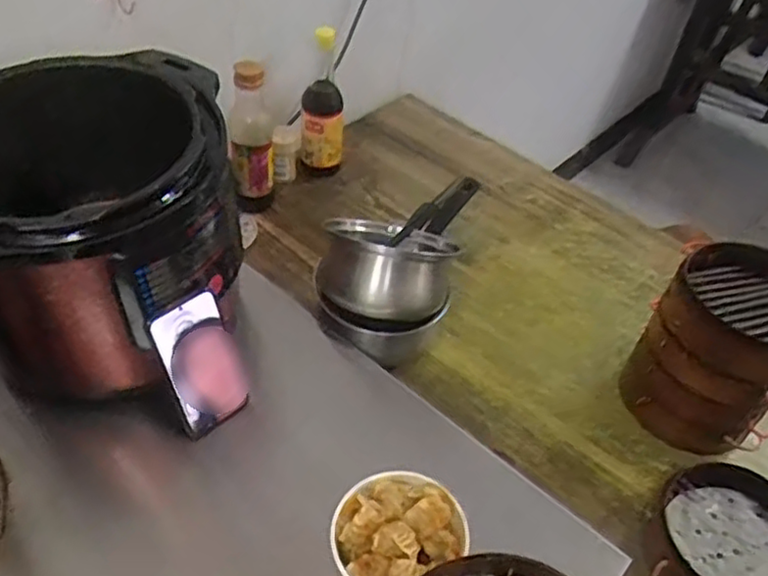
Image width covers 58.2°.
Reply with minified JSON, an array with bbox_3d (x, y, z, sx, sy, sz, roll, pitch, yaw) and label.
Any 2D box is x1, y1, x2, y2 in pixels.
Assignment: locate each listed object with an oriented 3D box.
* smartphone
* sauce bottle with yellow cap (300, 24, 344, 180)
[{"bbox_3d":[-0.187,0.084,0.719,0.076,0.171,0.015,-26,38,-24],"label":"smartphone"},{"bbox_3d":[-0.098,-0.285,1.102,0.068,0.244,0.052,1,46,-6],"label":"sauce bottle with yellow cap"}]

